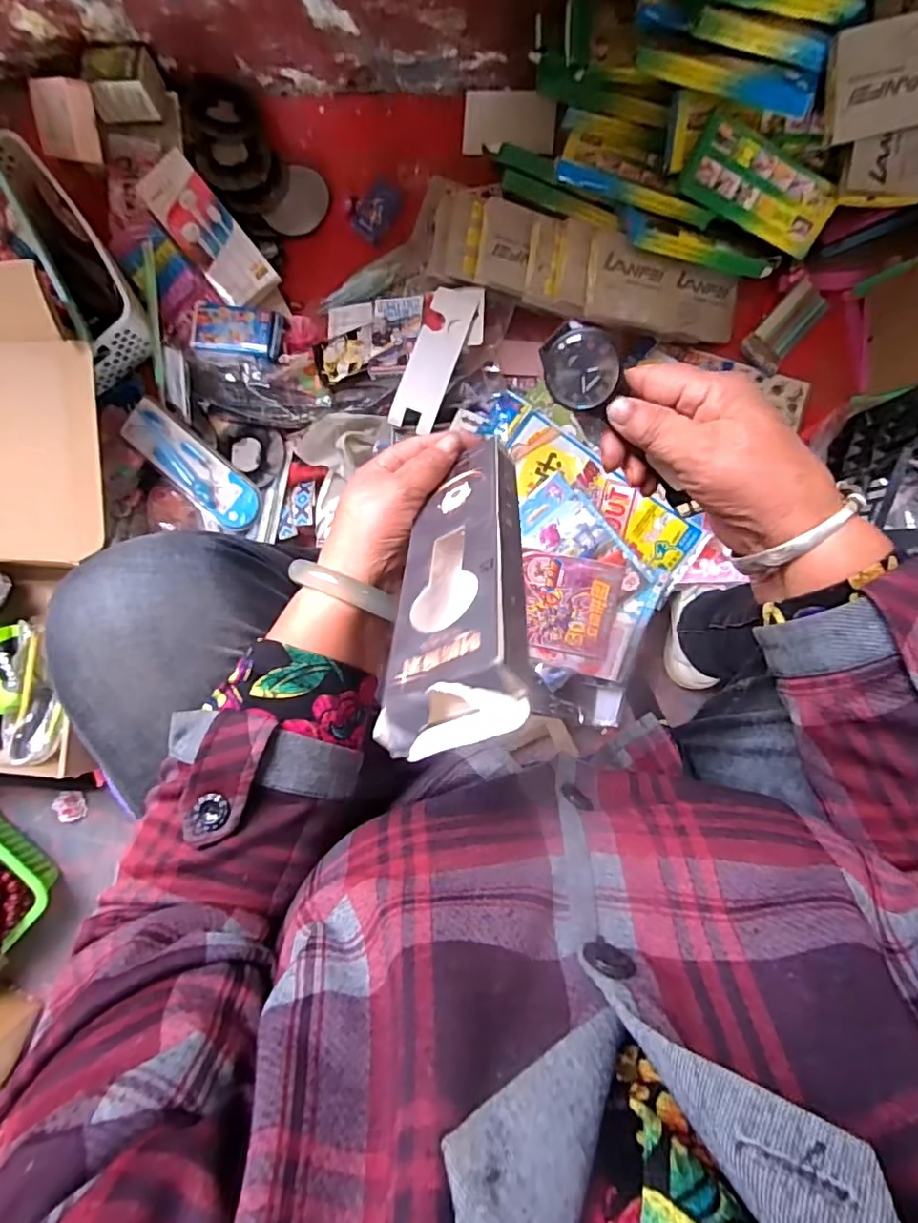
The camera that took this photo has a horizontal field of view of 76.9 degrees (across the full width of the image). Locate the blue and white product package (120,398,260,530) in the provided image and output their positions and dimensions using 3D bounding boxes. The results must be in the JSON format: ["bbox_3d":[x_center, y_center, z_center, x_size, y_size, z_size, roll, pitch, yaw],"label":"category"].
[{"bbox_3d":[-0.349,-0.192,0.758,0.203,0.021,0.067,44,95,1],"label":"blue and white product package"}]

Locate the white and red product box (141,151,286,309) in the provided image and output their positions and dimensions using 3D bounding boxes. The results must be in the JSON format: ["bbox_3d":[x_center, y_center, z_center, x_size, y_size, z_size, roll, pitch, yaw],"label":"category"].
[{"bbox_3d":[-0.324,-0.489,0.742,0.074,0.018,0.209,-38,90,5],"label":"white and red product box"}]

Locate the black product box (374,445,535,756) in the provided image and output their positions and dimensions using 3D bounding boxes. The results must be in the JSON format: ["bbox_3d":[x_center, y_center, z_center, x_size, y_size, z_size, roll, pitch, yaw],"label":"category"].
[{"bbox_3d":[0.001,-0.024,0.286,0.060,0.190,0.033,1,136,4],"label":"black product box"}]

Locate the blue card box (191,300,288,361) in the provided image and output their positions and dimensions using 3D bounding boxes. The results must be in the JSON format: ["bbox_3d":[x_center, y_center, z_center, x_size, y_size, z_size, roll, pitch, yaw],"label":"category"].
[{"bbox_3d":[-0.282,-0.359,0.737,0.116,0.033,0.064,9,94,3],"label":"blue card box"}]

